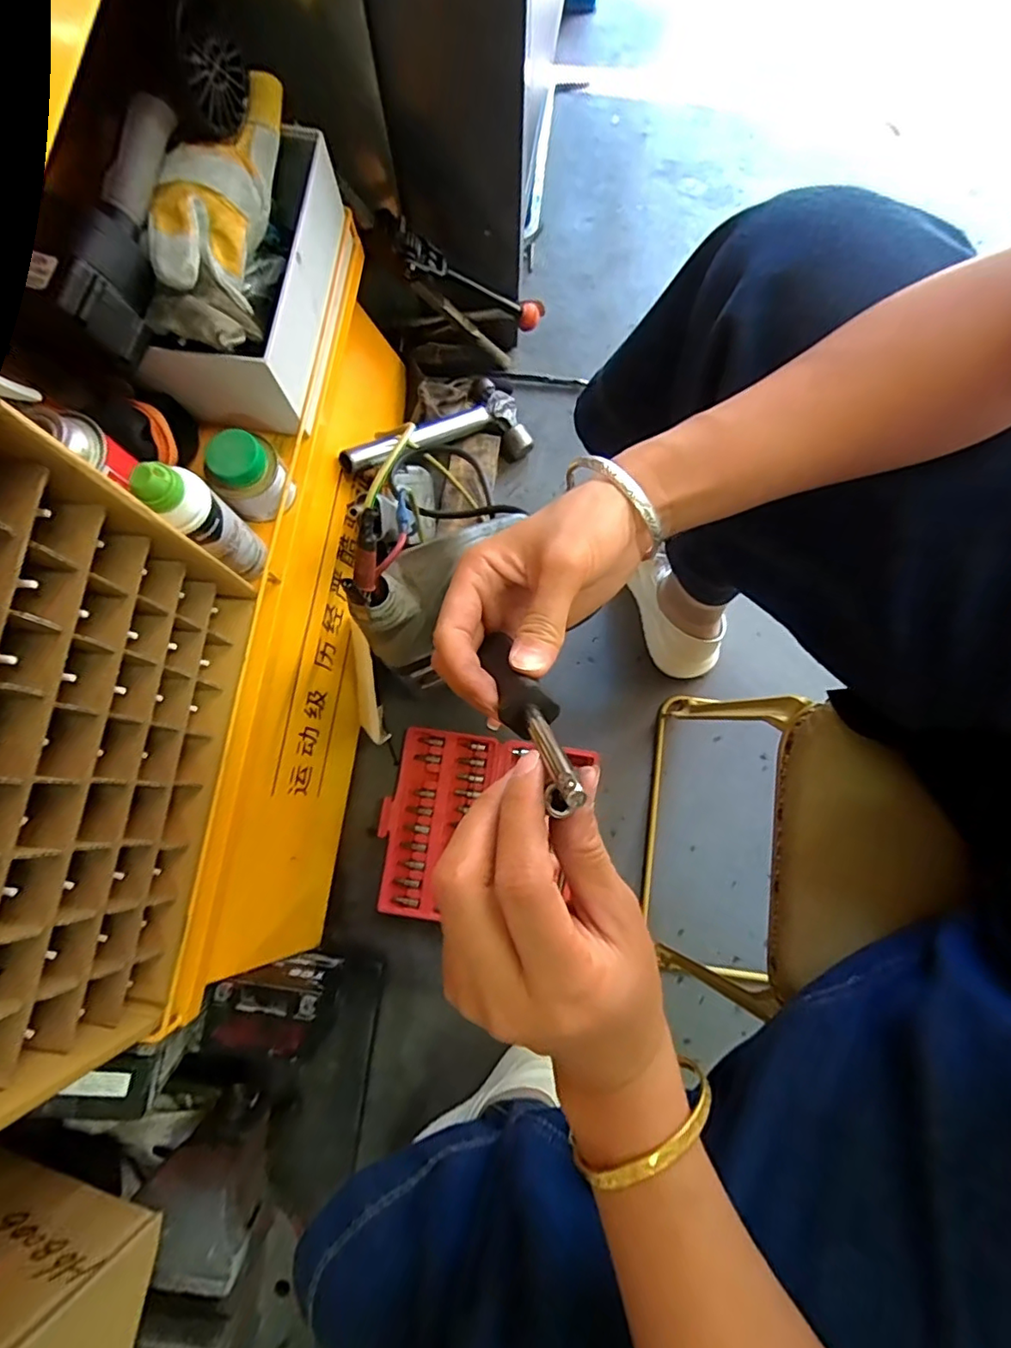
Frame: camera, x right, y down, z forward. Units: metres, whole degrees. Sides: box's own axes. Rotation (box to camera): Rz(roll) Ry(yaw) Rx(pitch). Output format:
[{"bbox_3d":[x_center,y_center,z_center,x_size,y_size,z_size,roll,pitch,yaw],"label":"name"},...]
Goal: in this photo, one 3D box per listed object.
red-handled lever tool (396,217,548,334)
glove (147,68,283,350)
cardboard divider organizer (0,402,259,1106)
[{"bbox_3d":[-0.042,-0.486,0.709,0.217,0.034,0.034,1,77,-40],"label":"red-handled lever tool"},{"bbox_3d":[-0.242,-0.383,0.476,0.077,0.053,0.243,5,80,1],"label":"glove"},{"bbox_3d":[-0.281,0.073,0.375,0.052,0.271,0.376,8,80,2],"label":"cardboard divider organizer"}]

